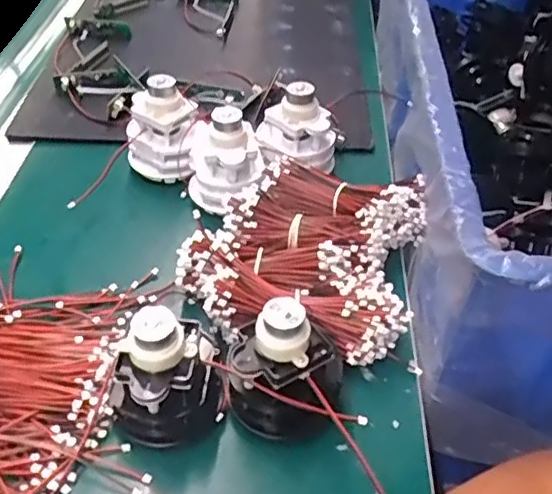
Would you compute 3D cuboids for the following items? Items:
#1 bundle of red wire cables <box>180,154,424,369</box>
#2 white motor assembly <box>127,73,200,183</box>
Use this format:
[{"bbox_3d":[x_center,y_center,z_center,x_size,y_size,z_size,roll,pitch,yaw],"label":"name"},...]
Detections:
[{"bbox_3d":[0.022,0.000,0.477,0.165,0.057,0.178,12,44,8],"label":"bundle of red wire cables"},{"bbox_3d":[-0.098,-0.099,0.550,0.063,0.079,0.063,-6,44,-10],"label":"white motor assembly"}]

